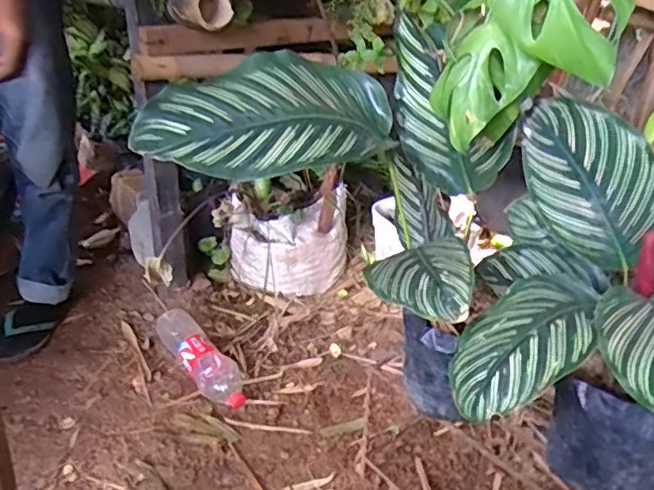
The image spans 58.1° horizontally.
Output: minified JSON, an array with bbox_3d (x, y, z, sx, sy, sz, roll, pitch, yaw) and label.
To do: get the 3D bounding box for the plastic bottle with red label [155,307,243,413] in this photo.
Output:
[{"bbox_3d":[-0.282,0.245,1.326,0.096,0.080,0.309,-18,34,-34],"label":"plastic bottle with red label"}]

